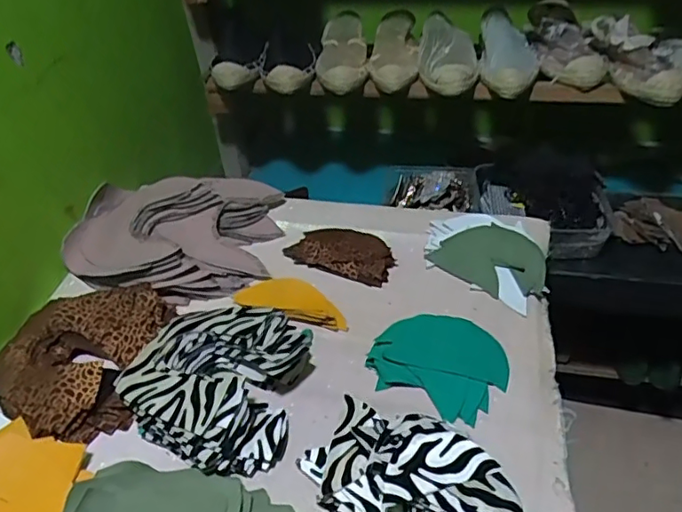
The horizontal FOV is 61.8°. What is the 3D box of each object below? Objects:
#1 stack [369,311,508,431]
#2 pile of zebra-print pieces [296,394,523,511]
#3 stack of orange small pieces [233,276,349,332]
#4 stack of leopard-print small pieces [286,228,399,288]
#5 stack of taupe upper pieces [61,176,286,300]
[{"bbox_3d":[0.110,0.109,0.625,0.137,0.019,0.119,19,47,24],"label":"stack"},{"bbox_3d":[0.064,0.201,0.503,0.202,0.054,0.113,19,47,24],"label":"pile of zebra-print pieces"},{"bbox_3d":[-0.055,0.056,0.694,0.130,0.028,0.061,12,44,18],"label":"stack of orange small pieces"},{"bbox_3d":[0.004,-0.006,0.764,0.139,0.022,0.083,13,45,19],"label":"stack of leopard-print small pieces"},{"bbox_3d":[-0.229,-0.036,0.761,0.274,0.058,0.192,0,42,5],"label":"stack of taupe upper pieces"}]

